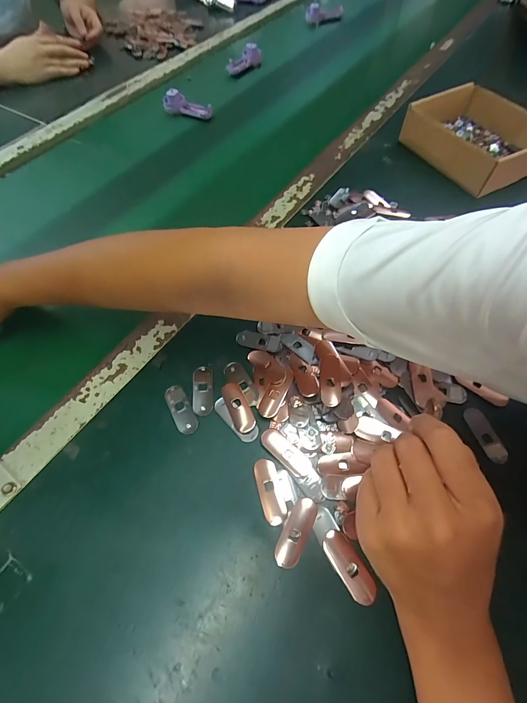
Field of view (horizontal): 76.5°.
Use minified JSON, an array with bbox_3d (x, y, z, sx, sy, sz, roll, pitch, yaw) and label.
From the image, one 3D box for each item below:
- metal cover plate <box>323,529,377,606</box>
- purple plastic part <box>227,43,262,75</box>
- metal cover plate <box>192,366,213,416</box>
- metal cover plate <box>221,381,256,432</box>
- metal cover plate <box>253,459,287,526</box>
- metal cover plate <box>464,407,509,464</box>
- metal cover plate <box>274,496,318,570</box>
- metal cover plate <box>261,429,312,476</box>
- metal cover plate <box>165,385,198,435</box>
[{"bbox_3d":[0.063,0.157,0.245,0.018,0.004,0.049,-30,63,-14],"label":"metal cover plate"},{"bbox_3d":[-0.040,-0.581,0.664,0.080,0.041,0.025,-37,65,-18],"label":"purple plastic part"},{"bbox_3d":[-0.058,0.037,0.319,0.019,0.004,0.050,-6,60,-1],"label":"metal cover plate"},{"bbox_3d":[-0.023,0.050,0.309,0.019,0.004,0.049,-28,63,-13],"label":"metal cover plate"},{"bbox_3d":[0.005,0.113,0.271,0.019,0.004,0.049,-14,60,-6],"label":"metal cover plate"},{"bbox_3d":[0.197,0.073,0.297,0.018,0.004,0.050,-16,60,-7],"label":"metal cover plate"},{"bbox_3d":[0.025,0.138,0.257,0.019,0.004,0.050,23,63,15],"label":"metal cover plate"},{"bbox_3d":[0.019,0.086,0.286,0.050,0.004,0.018,38,68,21],"label":"metal cover plate"},{"bbox_3d":[-0.077,0.053,0.309,0.019,0.004,0.050,-28,63,-14],"label":"metal cover plate"}]

